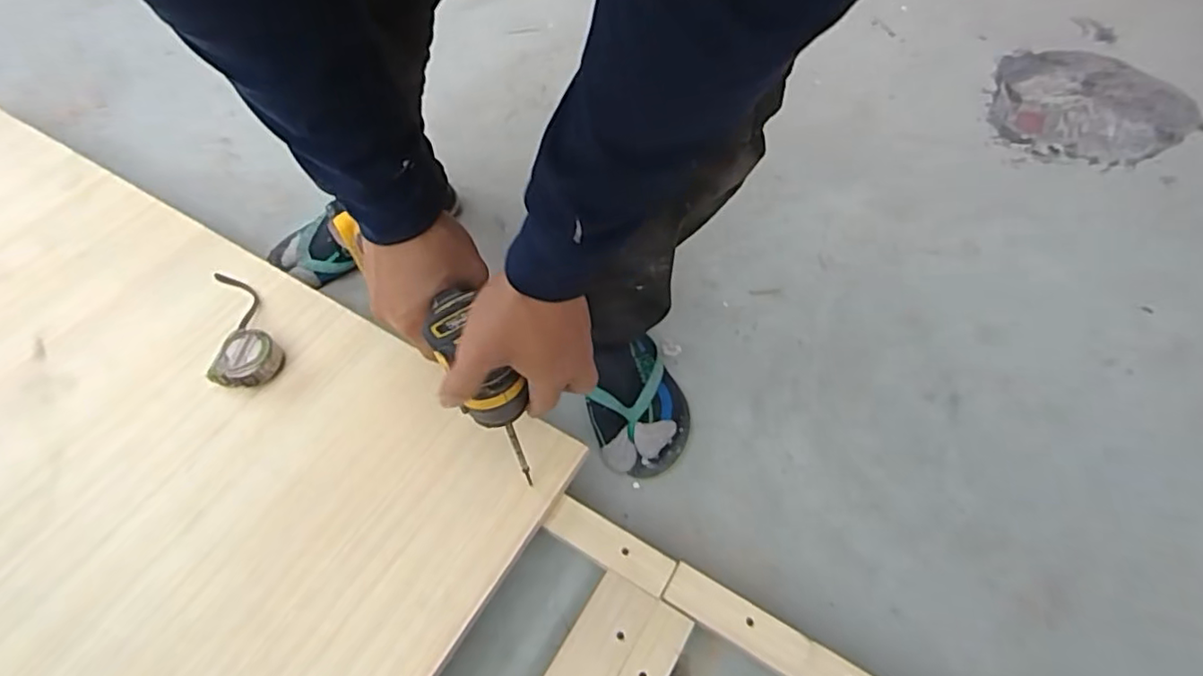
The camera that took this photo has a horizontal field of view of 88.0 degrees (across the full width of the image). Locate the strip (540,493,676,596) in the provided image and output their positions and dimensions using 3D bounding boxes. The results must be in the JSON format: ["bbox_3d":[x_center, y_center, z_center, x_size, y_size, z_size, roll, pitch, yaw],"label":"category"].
[{"bbox_3d":[0.007,0.201,0.603,0.127,0.009,0.041,27,61,17],"label":"strip"}]

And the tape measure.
[{"bbox_3d":[-0.420,-0.017,0.712,0.070,0.035,0.182,-26,60,-16],"label":"tape measure"}]

